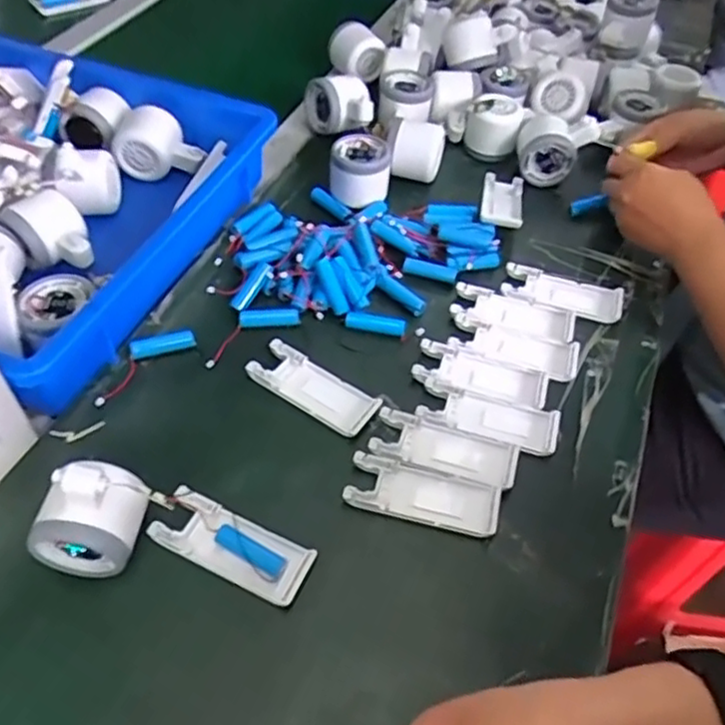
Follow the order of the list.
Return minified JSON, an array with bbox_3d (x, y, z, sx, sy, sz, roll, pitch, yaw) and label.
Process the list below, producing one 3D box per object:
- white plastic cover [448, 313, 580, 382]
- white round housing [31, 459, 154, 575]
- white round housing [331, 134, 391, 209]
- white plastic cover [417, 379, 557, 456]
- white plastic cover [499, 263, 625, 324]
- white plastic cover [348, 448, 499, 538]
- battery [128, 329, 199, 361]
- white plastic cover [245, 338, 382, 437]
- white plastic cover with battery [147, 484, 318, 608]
[{"bbox_3d":[0.126,-0.015,0.550,0.103,0.008,0.043,17,52,9],"label":"white plastic cover"},{"bbox_3d":[-0.161,0.094,0.394,0.059,0.078,0.042,10,51,4],"label":"white round housing"},{"bbox_3d":[-0.003,-0.192,0.663,0.058,0.049,0.058,2,51,-3],"label":"white round housing"},{"bbox_3d":[0.096,0.039,0.503,0.102,0.008,0.043,19,52,10],"label":"white plastic cover"},{"bbox_3d":[0.179,-0.064,0.591,0.104,0.010,0.044,15,52,8],"label":"white plastic cover"},{"bbox_3d":[0.043,0.090,0.459,0.104,0.006,0.042,13,51,6],"label":"white plastic cover"},{"bbox_3d":[-0.158,-0.016,0.524,0.051,0.012,0.016,-14,52,-30],"label":"battery"},{"bbox_3d":[-0.038,0.019,0.513,0.103,0.006,0.041,29,55,18],"label":"white plastic cover"},{"bbox_3d":[-0.083,0.116,0.427,0.102,0.010,0.040,22,53,13],"label":"white plastic cover with battery"}]

